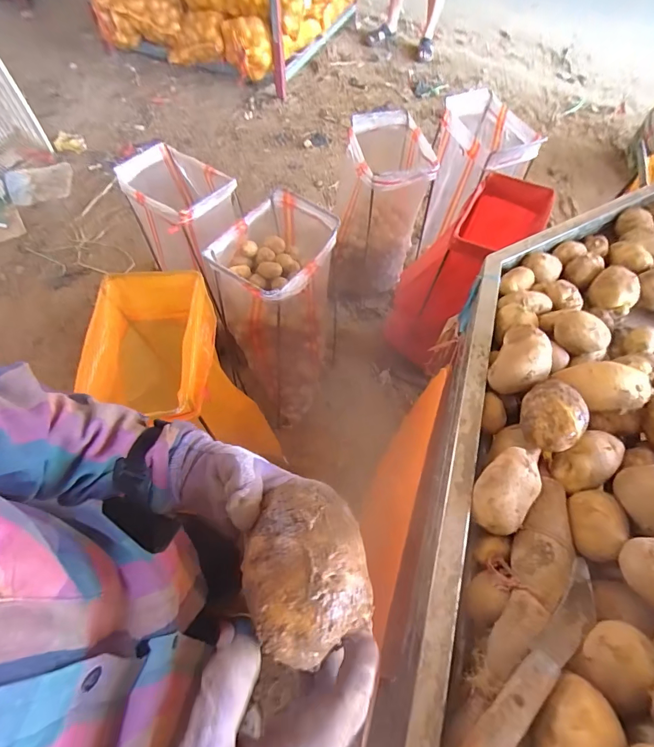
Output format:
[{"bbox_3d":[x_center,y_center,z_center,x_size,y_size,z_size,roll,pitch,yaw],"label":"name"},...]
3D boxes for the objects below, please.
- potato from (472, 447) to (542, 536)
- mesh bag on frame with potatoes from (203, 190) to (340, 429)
[{"bbox_3d":[0.183,0.118,0.404,0.052,0.047,0.088,42,82,-15],"label":"potato"},{"bbox_3d":[-0.125,-0.148,1.077,0.237,0.580,0.283,17,62,8],"label":"mesh bag on frame with potatoes"}]

